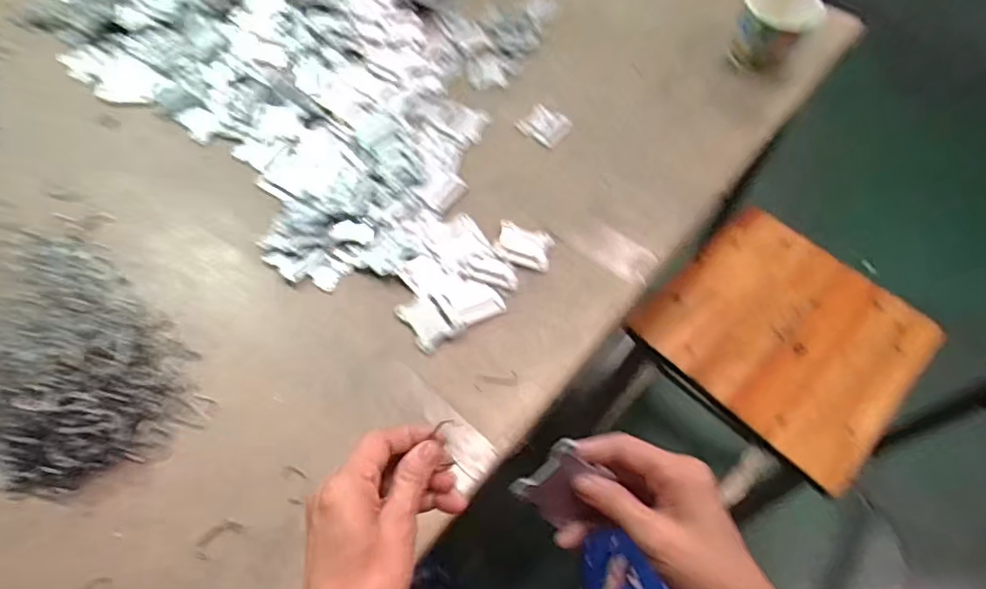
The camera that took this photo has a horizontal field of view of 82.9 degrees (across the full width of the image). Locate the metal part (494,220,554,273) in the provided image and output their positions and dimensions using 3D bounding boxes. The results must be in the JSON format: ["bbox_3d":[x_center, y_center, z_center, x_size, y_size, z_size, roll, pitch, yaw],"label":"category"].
[{"bbox_3d":[0.031,-0.050,0.563,0.055,0.007,0.049,12,60,6],"label":"metal part"}]

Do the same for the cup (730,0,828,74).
[{"bbox_3d":[0.342,-0.325,0.686,0.093,0.079,0.077,23,62,12],"label":"cup"}]

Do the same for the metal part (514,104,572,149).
[{"bbox_3d":[0.060,-0.198,0.656,0.055,0.009,0.051,37,65,18],"label":"metal part"}]

